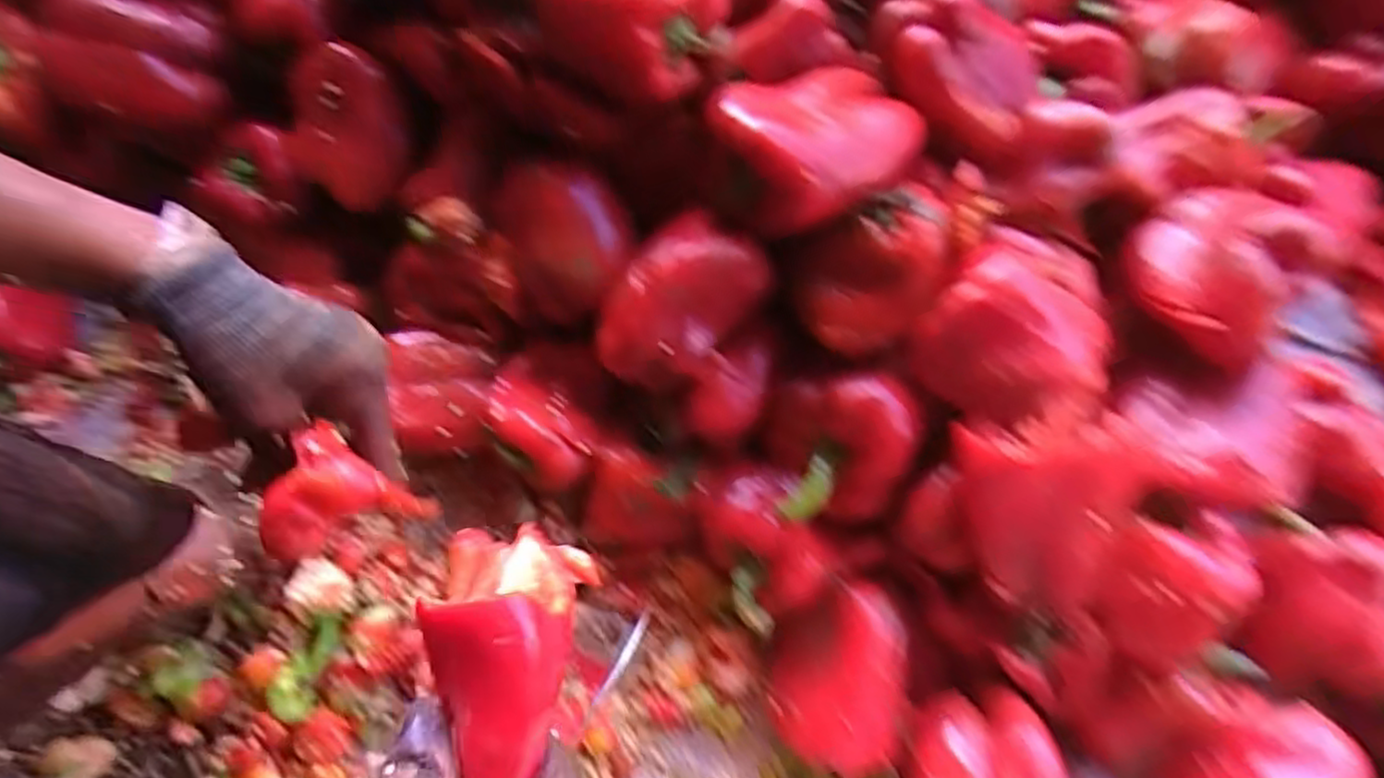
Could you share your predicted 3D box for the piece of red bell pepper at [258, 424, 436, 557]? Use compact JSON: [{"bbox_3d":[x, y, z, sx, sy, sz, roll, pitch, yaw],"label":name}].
[{"bbox_3d":[-0.158,0.044,0.327,0.069,0.031,0.043,-19,75,-8],"label":"piece of red bell pepper"}]

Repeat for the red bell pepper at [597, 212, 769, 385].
[{"bbox_3d":[-0.010,-0.055,0.437,0.073,0.050,0.108,43,76,10],"label":"red bell pepper"}]

